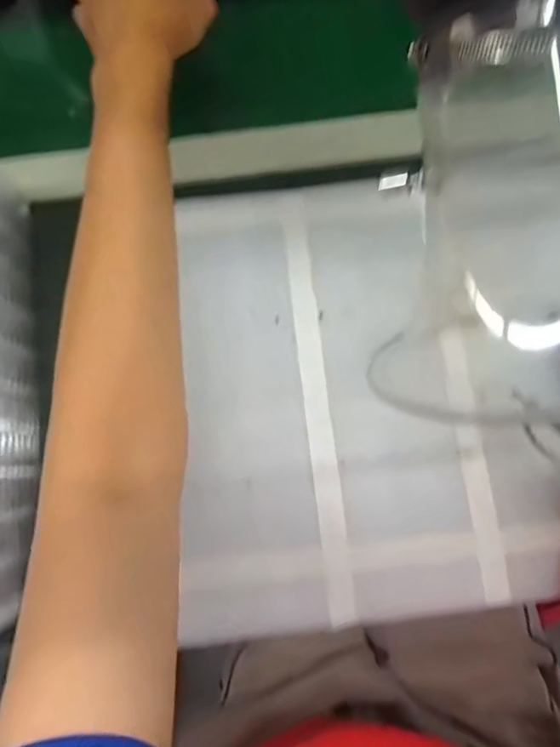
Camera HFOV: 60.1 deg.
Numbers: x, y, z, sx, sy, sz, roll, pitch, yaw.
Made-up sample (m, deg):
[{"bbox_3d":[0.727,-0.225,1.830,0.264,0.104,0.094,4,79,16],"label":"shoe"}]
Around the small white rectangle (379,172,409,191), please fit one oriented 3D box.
[{"bbox_3d":[0.065,-0.109,0.277,0.016,0.004,0.007,-6,76,28],"label":"small white rectangle"}]

